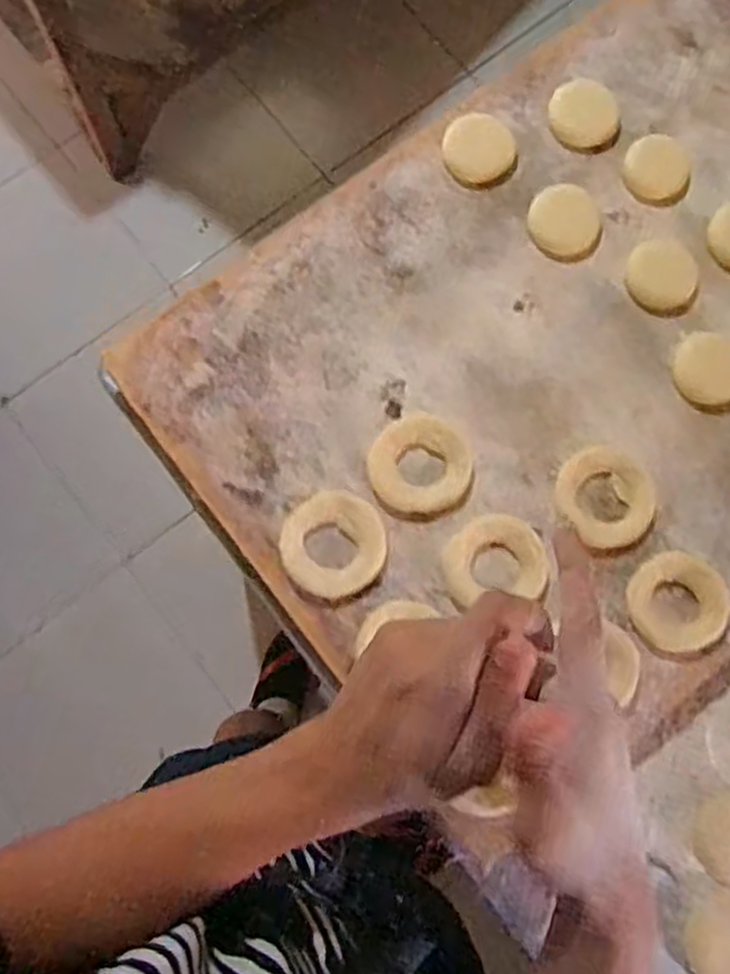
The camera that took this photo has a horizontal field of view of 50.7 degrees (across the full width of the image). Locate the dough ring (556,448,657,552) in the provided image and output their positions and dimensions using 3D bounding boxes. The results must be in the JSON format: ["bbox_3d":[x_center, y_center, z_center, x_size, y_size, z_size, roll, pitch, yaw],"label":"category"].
[{"bbox_3d":[0.162,0.007,0.517,0.063,0.012,0.067,0,78,-1],"label":"dough ring"}]

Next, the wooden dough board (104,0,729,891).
[{"bbox_3d":[0.178,-0.098,0.550,0.586,0.027,0.444,-38,81,-8],"label":"wooden dough board"}]

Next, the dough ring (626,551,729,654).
[{"bbox_3d":[0.205,0.076,0.504,0.065,0.007,0.062,0,78,-1],"label":"dough ring"}]

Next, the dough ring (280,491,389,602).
[{"bbox_3d":[-0.021,0.038,0.513,0.067,0.012,0.068,0,78,-1],"label":"dough ring"}]

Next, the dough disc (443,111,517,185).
[{"bbox_3d":[0.085,-0.252,0.570,0.050,0.009,0.052,0,78,-1],"label":"dough disc"}]

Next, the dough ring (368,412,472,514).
[{"bbox_3d":[0.038,-0.016,0.526,0.067,0.008,0.067,0,78,-1],"label":"dough ring"}]

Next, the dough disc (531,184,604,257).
[{"bbox_3d":[0.146,-0.194,0.560,0.052,0.015,0.045,30,79,6],"label":"dough disc"}]

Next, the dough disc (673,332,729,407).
[{"bbox_3d":[0.243,-0.082,0.541,0.050,0.004,0.051,0,78,-1],"label":"dough disc"}]

